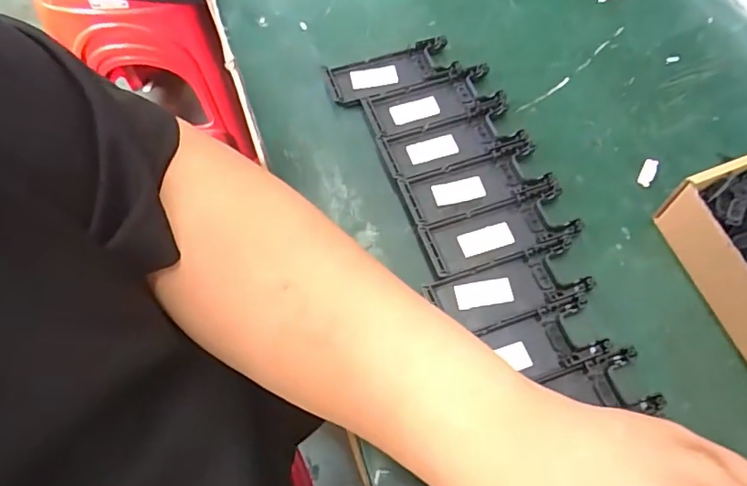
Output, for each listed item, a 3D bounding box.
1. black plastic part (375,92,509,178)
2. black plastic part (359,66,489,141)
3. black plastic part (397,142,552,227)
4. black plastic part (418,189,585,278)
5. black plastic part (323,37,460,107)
[{"bbox_3d":[0.056,-0.075,0.393,0.099,0.010,0.043,-20,65,-8],"label":"black plastic part"},{"bbox_3d":[0.044,-0.108,0.407,0.098,0.008,0.039,-17,65,-7],"label":"black plastic part"},{"bbox_3d":[0.069,-0.041,0.373,0.097,0.008,0.040,-18,65,-7],"label":"black plastic part"},{"bbox_3d":[0.083,-0.008,0.356,0.099,0.008,0.038,-16,65,-7],"label":"black plastic part"},{"bbox_3d":[0.014,-0.134,0.419,0.098,0.007,0.039,-16,65,-6],"label":"black plastic part"}]

